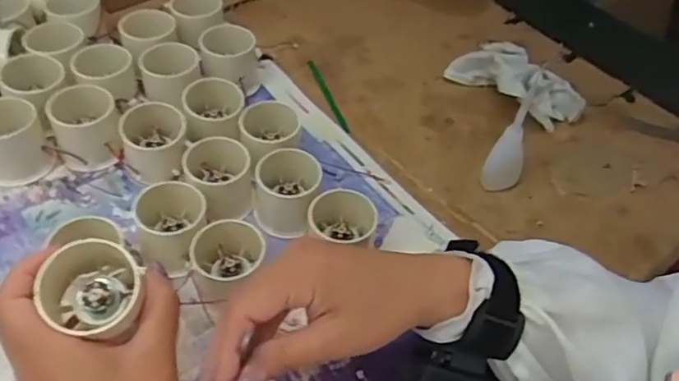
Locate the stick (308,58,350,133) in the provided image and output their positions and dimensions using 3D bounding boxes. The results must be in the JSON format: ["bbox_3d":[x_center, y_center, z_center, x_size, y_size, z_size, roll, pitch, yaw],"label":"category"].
[{"bbox_3d":[-0.012,-0.099,0.615,0.009,0.007,0.111,-14,52,-17],"label":"stick"}]

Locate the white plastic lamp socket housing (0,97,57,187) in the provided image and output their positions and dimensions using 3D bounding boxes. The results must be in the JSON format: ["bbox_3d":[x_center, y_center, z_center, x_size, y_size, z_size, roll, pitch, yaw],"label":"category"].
[{"bbox_3d":[-0.266,-0.039,0.498,0.053,0.050,0.050,-22,55,-24],"label":"white plastic lamp socket housing"}]

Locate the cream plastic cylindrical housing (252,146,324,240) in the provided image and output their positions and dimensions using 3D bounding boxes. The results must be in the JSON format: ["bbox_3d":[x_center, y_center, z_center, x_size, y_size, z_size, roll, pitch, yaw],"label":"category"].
[{"bbox_3d":[-0.045,0.002,0.500,0.050,0.053,0.050,3,48,-3],"label":"cream plastic cylindrical housing"}]

